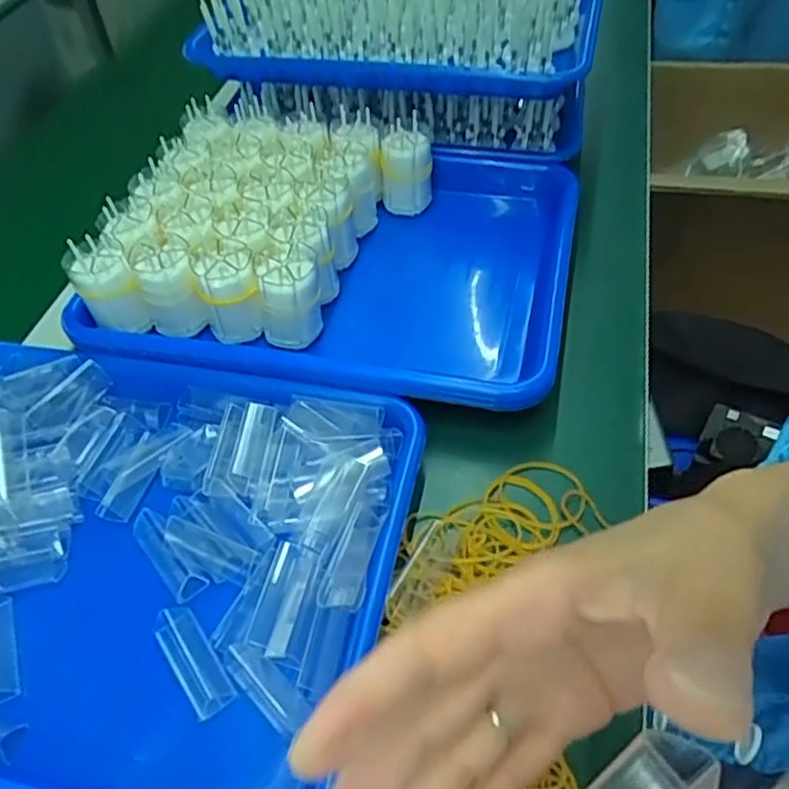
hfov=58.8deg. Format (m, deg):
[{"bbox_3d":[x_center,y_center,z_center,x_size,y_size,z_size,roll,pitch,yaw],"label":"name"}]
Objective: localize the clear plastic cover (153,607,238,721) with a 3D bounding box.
[{"bbox_3d":[-0.100,0.129,0.343,0.021,0.009,0.057,-30,54,-19],"label":"clear plastic cover"}]

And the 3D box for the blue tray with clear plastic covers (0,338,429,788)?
[{"bbox_3d":[-0.162,0.074,0.376,0.320,0.032,0.229,7,51,11],"label":"blue tray with clear plastic covers"}]

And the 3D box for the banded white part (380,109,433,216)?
[{"bbox_3d":[0.010,-0.177,0.546,0.039,0.065,0.032,-1,50,4],"label":"banded white part"}]

